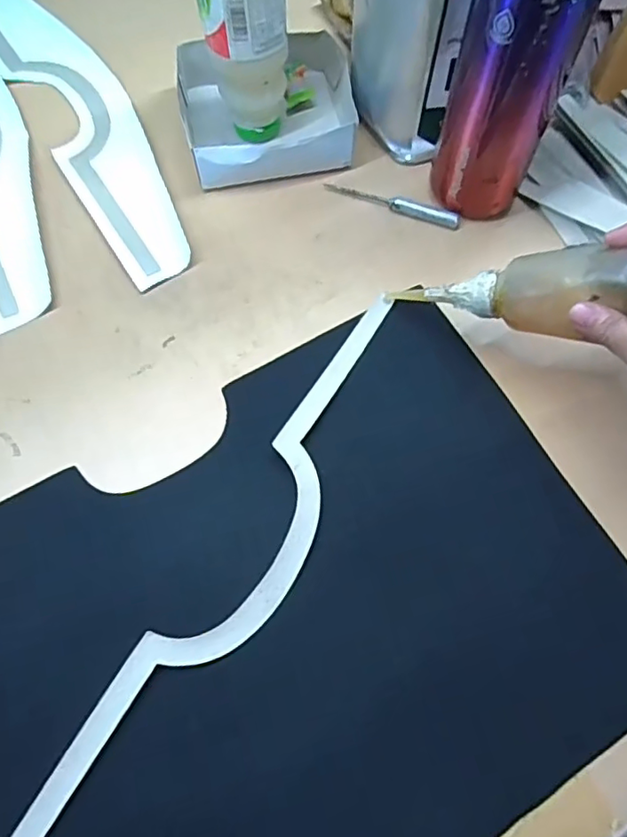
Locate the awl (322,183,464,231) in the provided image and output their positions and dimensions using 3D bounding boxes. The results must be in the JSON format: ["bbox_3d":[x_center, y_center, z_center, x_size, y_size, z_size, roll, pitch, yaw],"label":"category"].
[{"bbox_3d":[0.064,-0.176,0.467,0.113,0.010,0.012,20,68,8],"label":"awl"}]

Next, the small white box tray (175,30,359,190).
[{"bbox_3d":[-0.036,-0.268,0.492,0.151,0.038,0.148,-12,67,-5],"label":"small white box tray"}]

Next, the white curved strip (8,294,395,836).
[{"bbox_3d":[-0.036,0.084,0.352,0.058,0.011,0.388,32,70,8],"label":"white curved strip"}]

